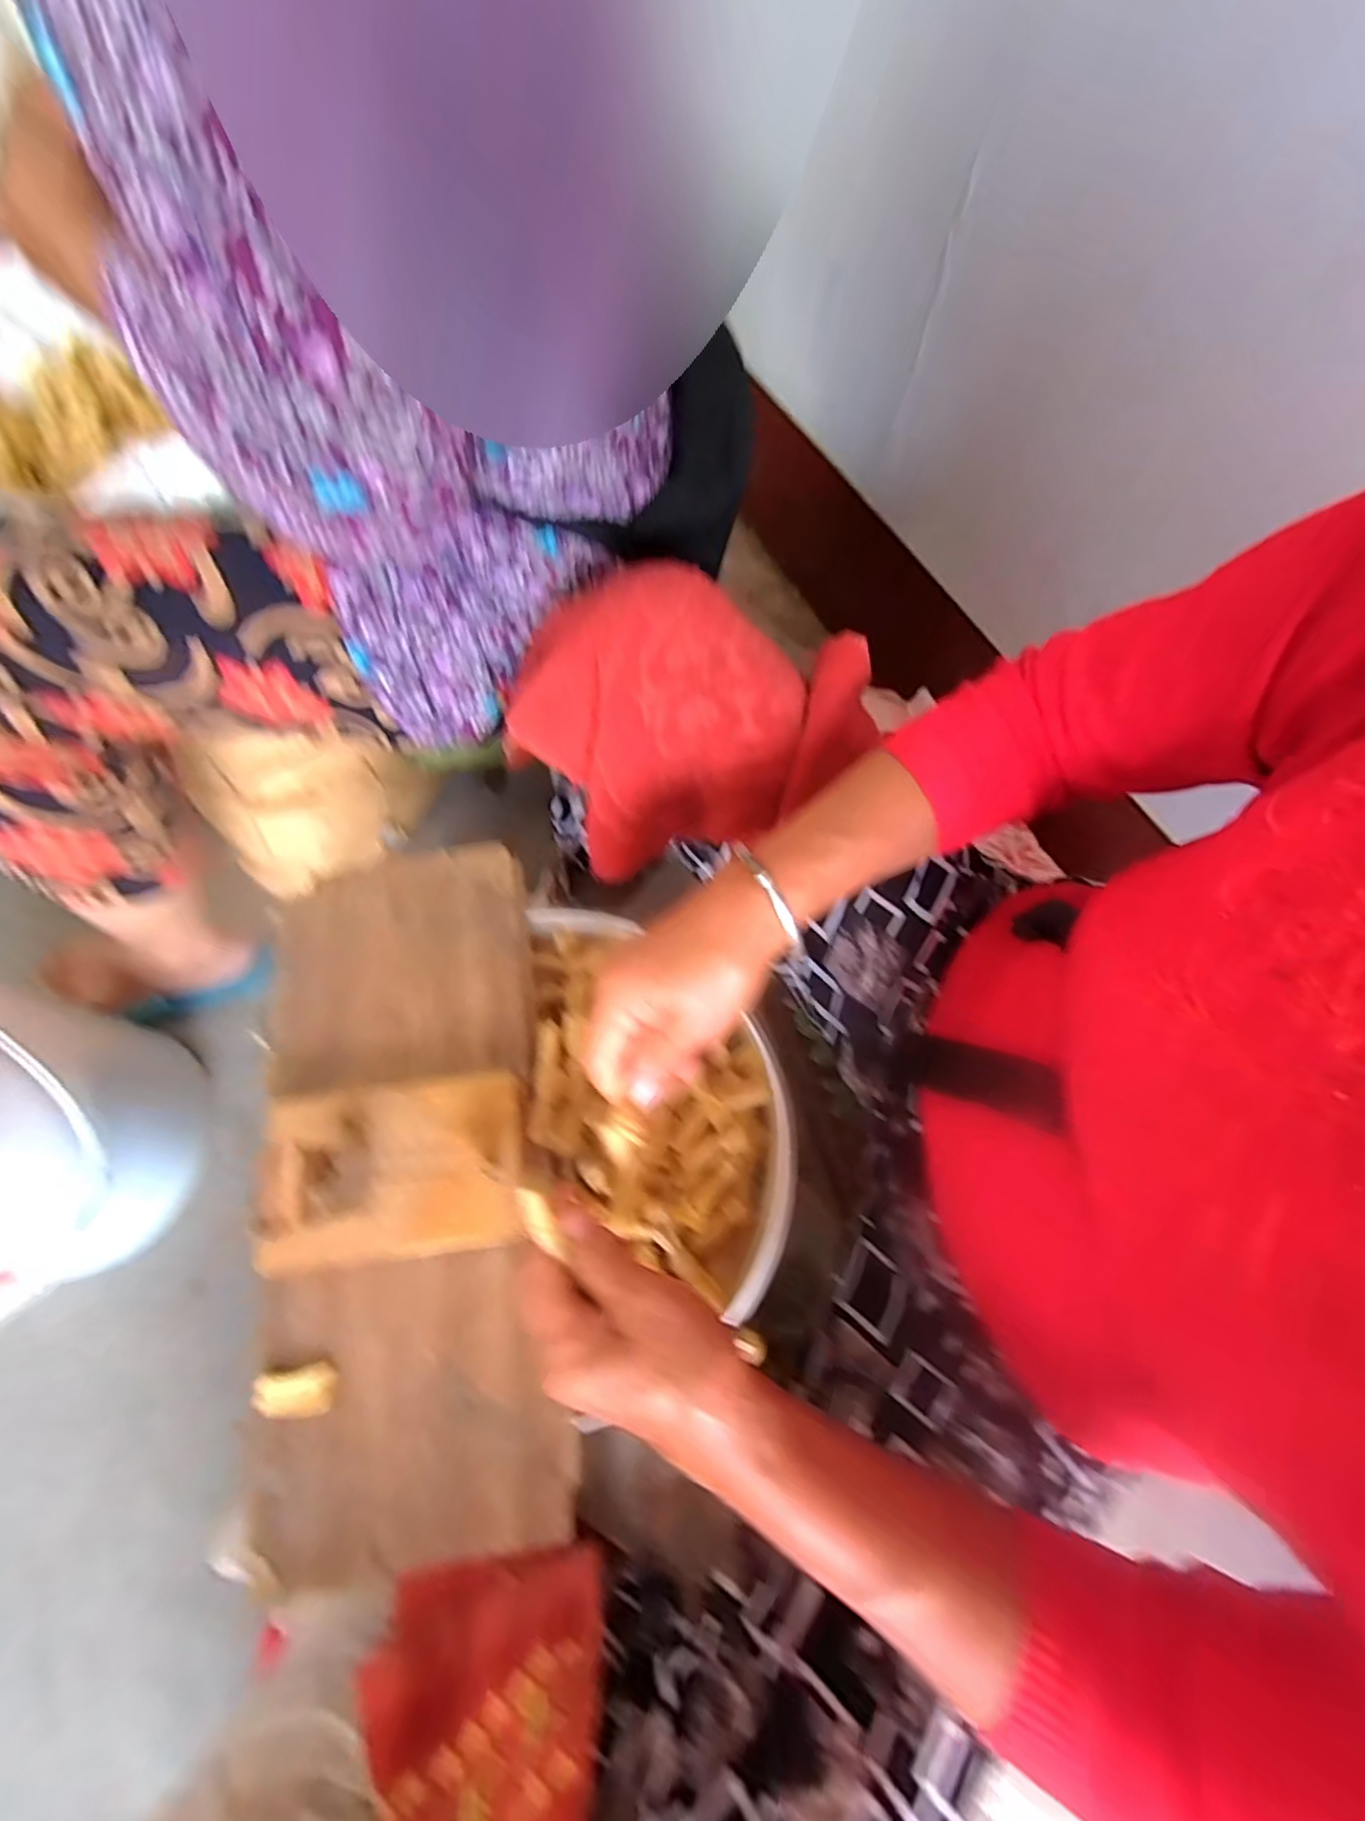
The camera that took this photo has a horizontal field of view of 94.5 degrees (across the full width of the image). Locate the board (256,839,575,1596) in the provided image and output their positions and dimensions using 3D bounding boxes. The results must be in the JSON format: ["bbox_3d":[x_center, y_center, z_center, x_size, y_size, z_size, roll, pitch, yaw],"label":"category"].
[{"bbox_3d":[-0.163,0.146,0.378,0.152,0.029,0.385,-8,69,-4],"label":"board"}]

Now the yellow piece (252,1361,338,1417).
[{"bbox_3d":[-0.208,0.258,0.339,0.042,0.005,0.022,-3,69,-2],"label":"yellow piece"}]

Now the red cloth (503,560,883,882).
[{"bbox_3d":[0.013,-0.123,0.399,0.220,0.101,0.144,-22,70,-9],"label":"red cloth"}]

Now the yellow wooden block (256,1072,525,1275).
[{"bbox_3d":[-0.165,0.149,0.367,0.143,0.026,0.093,-5,69,-3],"label":"yellow wooden block"}]

